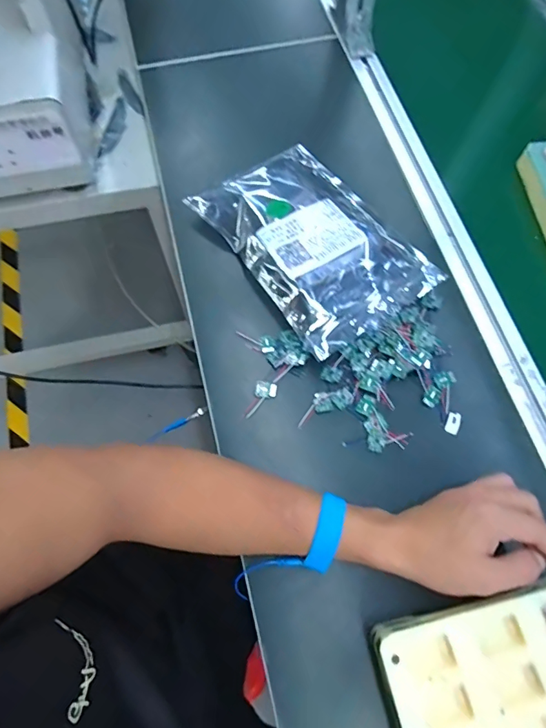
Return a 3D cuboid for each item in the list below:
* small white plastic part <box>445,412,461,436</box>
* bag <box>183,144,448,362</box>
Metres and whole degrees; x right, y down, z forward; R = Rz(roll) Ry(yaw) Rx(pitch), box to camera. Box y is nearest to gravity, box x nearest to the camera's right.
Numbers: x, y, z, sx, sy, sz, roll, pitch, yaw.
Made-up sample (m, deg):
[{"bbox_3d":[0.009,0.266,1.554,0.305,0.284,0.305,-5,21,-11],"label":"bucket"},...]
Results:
[{"bbox_3d":[0.179,0.058,0.441,0.013,0.004,0.023,23,69,7],"label":"small white plastic part"},{"bbox_3d":[0.044,-0.140,0.496,0.171,0.040,0.251,-33,73,-14],"label":"bag"}]

